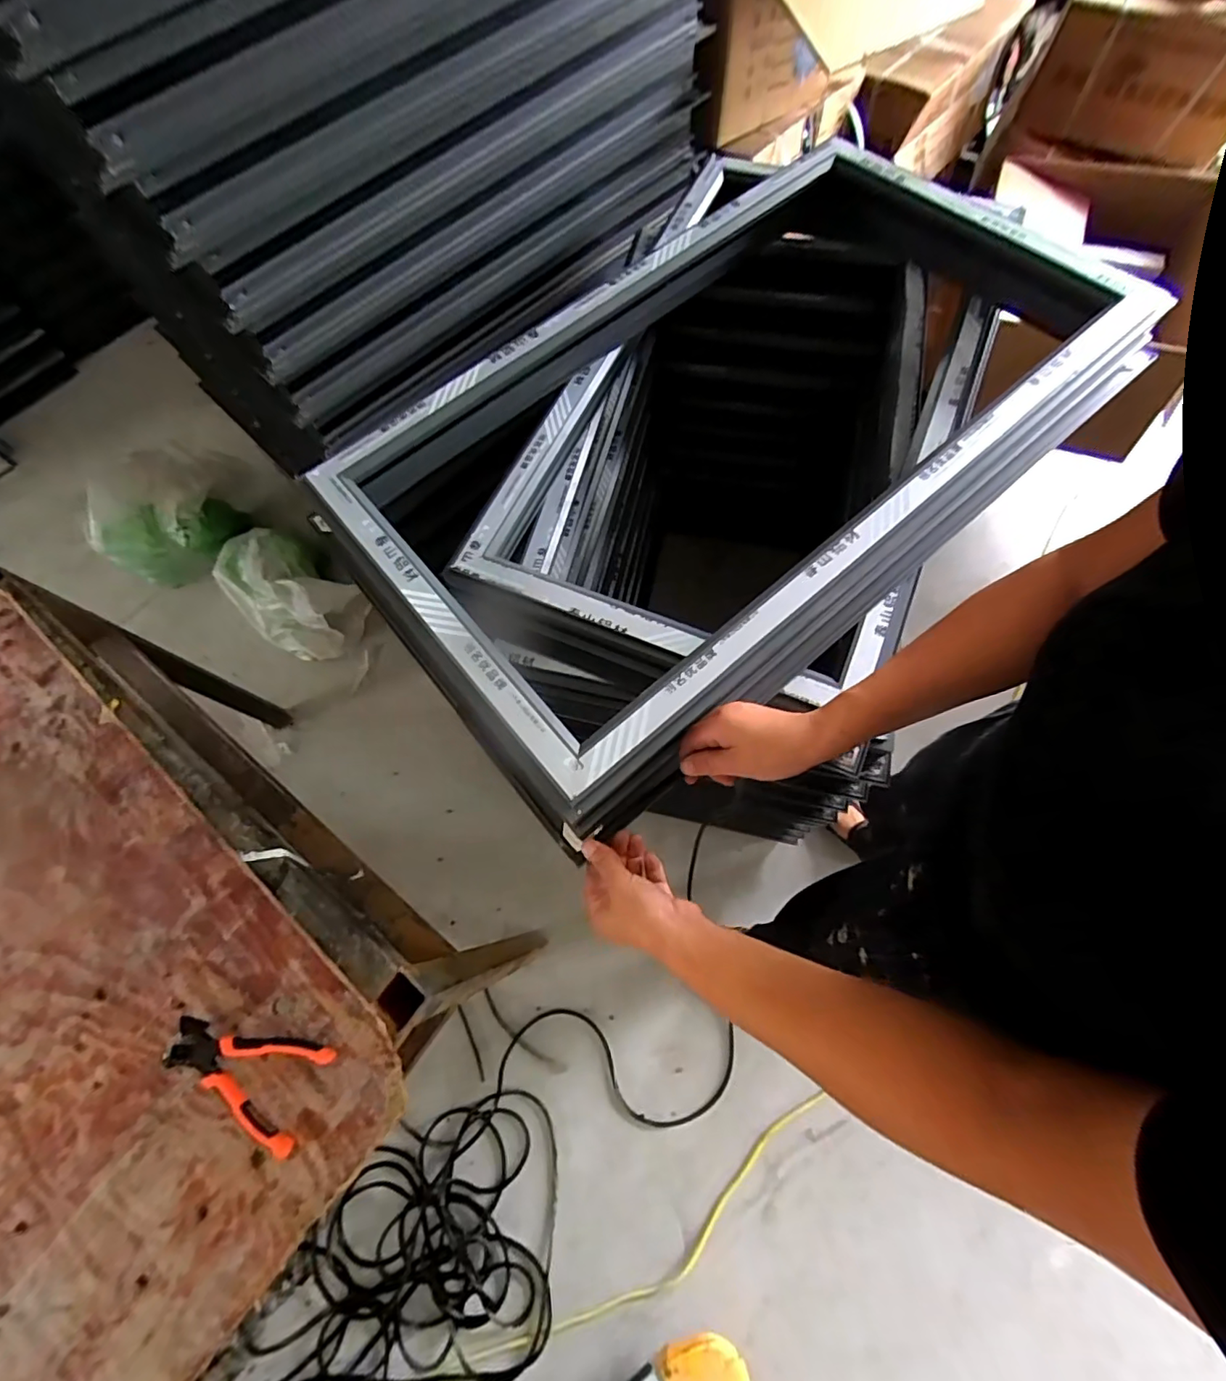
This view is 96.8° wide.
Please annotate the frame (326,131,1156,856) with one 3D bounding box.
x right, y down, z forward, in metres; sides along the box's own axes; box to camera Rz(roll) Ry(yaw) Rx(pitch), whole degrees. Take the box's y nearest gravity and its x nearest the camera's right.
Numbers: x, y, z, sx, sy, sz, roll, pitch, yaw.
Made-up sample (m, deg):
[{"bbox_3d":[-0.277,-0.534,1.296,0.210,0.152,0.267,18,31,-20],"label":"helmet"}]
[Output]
[{"bbox_3d":[0.173,-0.326,0.642,0.958,0.101,0.511,-38,72,-12],"label":"frame"}]

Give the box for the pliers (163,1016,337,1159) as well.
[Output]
[{"bbox_3d":[-0.382,0.391,0.562,0.161,0.029,0.097,20,73,11],"label":"pliers"}]

